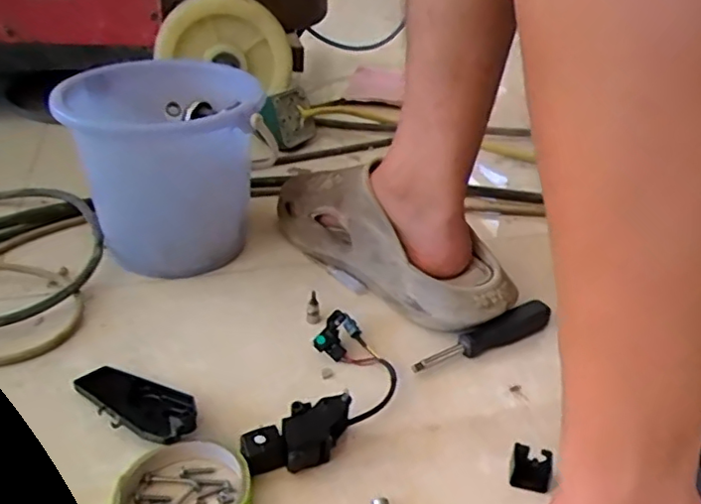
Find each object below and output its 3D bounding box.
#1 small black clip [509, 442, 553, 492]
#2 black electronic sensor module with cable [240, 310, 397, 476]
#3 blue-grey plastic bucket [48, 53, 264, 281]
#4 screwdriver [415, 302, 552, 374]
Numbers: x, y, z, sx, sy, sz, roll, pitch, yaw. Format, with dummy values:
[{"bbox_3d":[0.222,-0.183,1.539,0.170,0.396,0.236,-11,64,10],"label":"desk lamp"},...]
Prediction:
[{"bbox_3d":[0.124,0.148,0.423,0.026,0.025,0.026,13,34,15],"label":"small black clip"},{"bbox_3d":[-0.011,0.105,0.466,0.078,0.034,0.166,15,35,17],"label":"black electronic sensor module with cable"},{"bbox_3d":[-0.178,-0.080,0.611,0.177,0.167,0.180,2,33,-1],"label":"blue-grey plastic bucket"},{"bbox_3d":[0.113,0.074,0.533,0.137,0.027,0.021,-12,36,-22],"label":"screwdriver"}]

